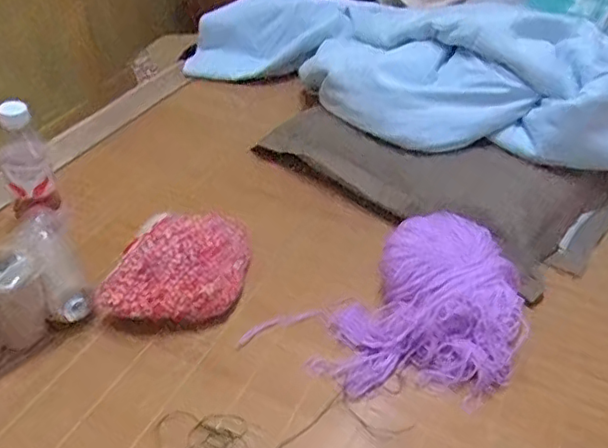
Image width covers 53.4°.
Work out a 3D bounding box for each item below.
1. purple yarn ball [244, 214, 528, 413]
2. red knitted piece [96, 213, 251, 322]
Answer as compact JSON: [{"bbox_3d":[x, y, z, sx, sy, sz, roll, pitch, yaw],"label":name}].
[{"bbox_3d":[0.110,0.097,0.633,0.275,0.082,0.196,-22,47,-25],"label":"purple yarn ball"},{"bbox_3d":[-0.141,0.044,0.686,0.142,0.068,0.150,5,42,3],"label":"red knitted piece"}]

